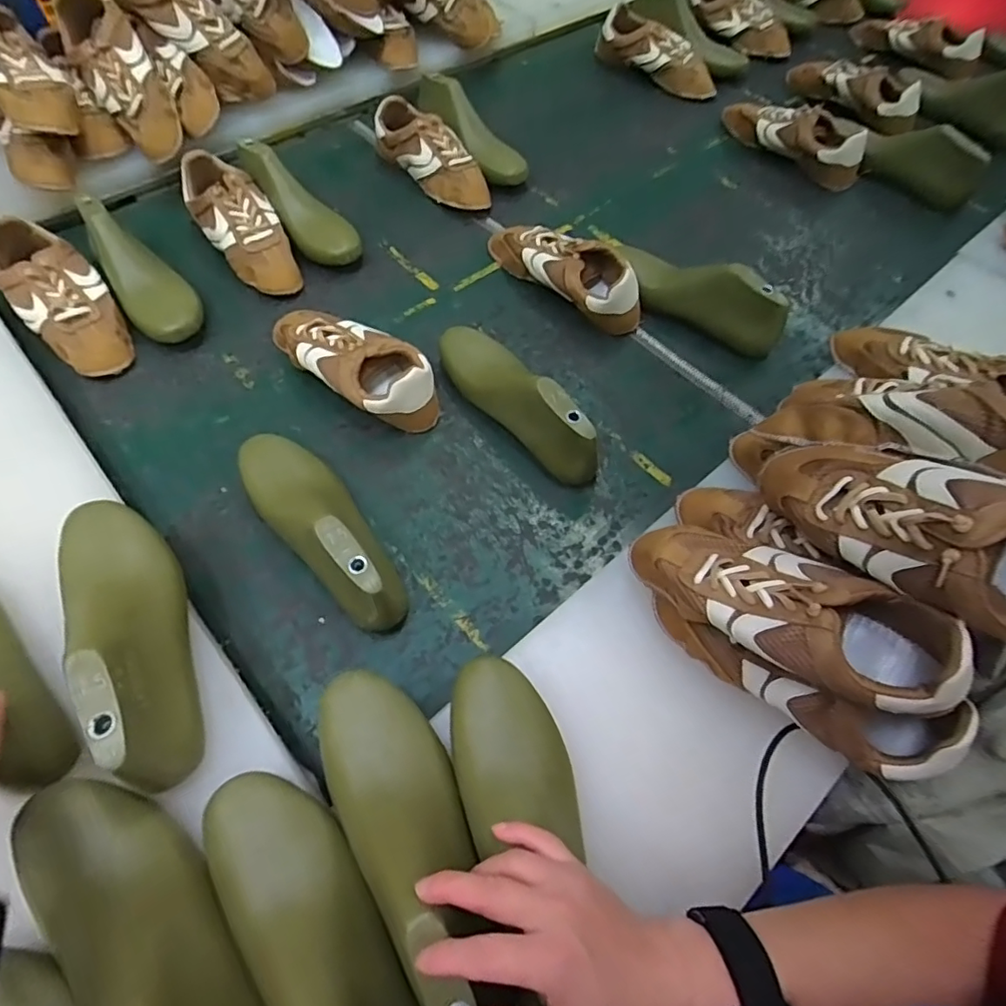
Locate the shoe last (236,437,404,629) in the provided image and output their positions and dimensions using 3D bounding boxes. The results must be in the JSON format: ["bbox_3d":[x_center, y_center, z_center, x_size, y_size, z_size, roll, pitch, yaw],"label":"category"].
[{"bbox_3d":[-0.175,0.011,0.531,0.079,0.080,0.248,-34,69,-19],"label":"shoe last"}]

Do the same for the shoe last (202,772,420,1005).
[{"bbox_3d":[-0.110,0.273,0.346,0.077,0.092,0.247,-35,57,-19],"label":"shoe last"}]

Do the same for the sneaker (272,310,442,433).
[{"bbox_3d":[-0.171,-0.166,0.641,0.225,0.063,0.093,33,66,13],"label":"sneaker"}]

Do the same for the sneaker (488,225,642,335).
[{"bbox_3d":[0.082,-0.313,0.738,0.237,0.068,0.085,40,67,16],"label":"sneaker"}]

